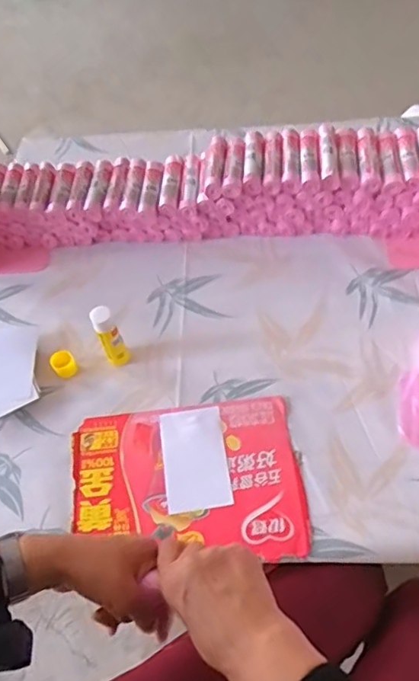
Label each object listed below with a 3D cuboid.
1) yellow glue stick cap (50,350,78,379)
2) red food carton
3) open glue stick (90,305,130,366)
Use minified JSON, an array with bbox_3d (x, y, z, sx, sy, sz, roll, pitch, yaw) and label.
[{"bbox_3d":[-0.203,0.033,0.800,0.030,0.025,0.031,-3,56,5],"label":"yellow glue stick cap"},{"bbox_3d":[-0.029,0.176,0.712,0.282,0.012,0.198,-6,55,1],"label":"red food carton"},{"bbox_3d":[-0.134,-0.003,0.773,0.030,0.106,0.025,-25,57,-10],"label":"open glue stick"}]

